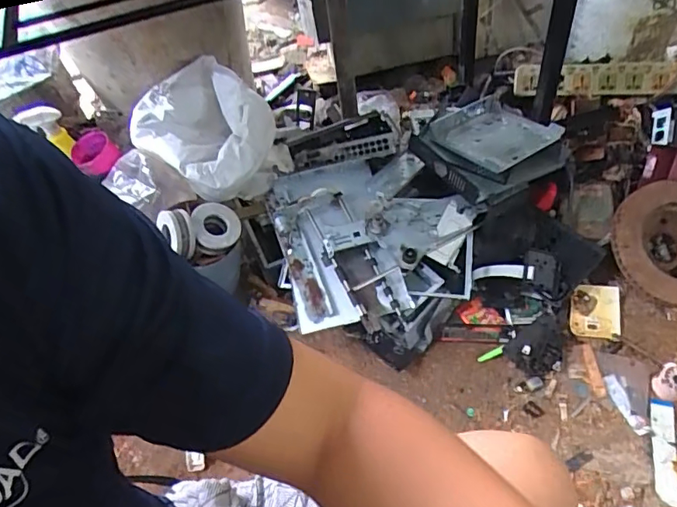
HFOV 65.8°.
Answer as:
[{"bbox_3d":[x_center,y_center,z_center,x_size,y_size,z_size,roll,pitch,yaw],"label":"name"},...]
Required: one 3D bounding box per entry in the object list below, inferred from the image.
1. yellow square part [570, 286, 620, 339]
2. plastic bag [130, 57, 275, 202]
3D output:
[{"bbox_3d":[0.501,0.113,1.020,0.089,0.010,0.103,3,74,14],"label":"yellow square part"},{"bbox_3d":[-0.296,-0.273,1.142,0.266,0.129,0.315,-34,53,-20],"label":"plastic bag"}]

